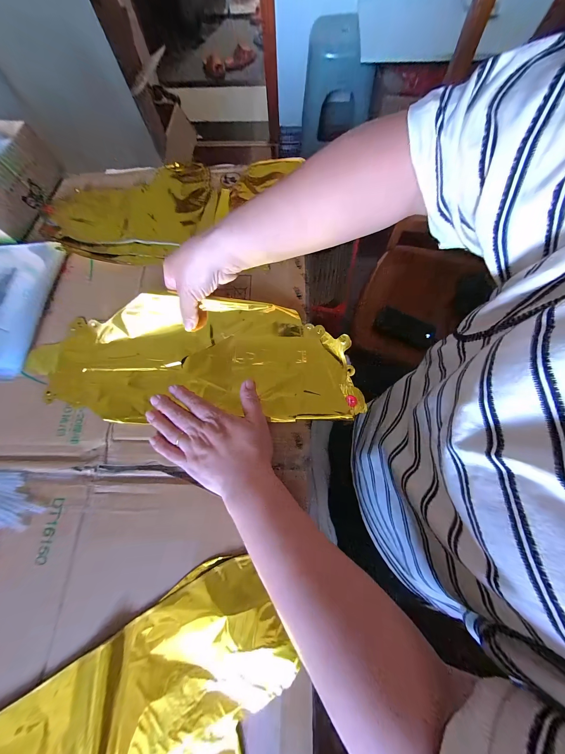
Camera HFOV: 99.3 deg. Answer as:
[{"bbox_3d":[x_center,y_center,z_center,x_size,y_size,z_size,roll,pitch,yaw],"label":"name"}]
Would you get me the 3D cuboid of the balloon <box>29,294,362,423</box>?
[{"bbox_3d":[-0.114,-0.025,0.304,0.417,0.045,0.157,-1,78,1],"label":"balloon"}]

